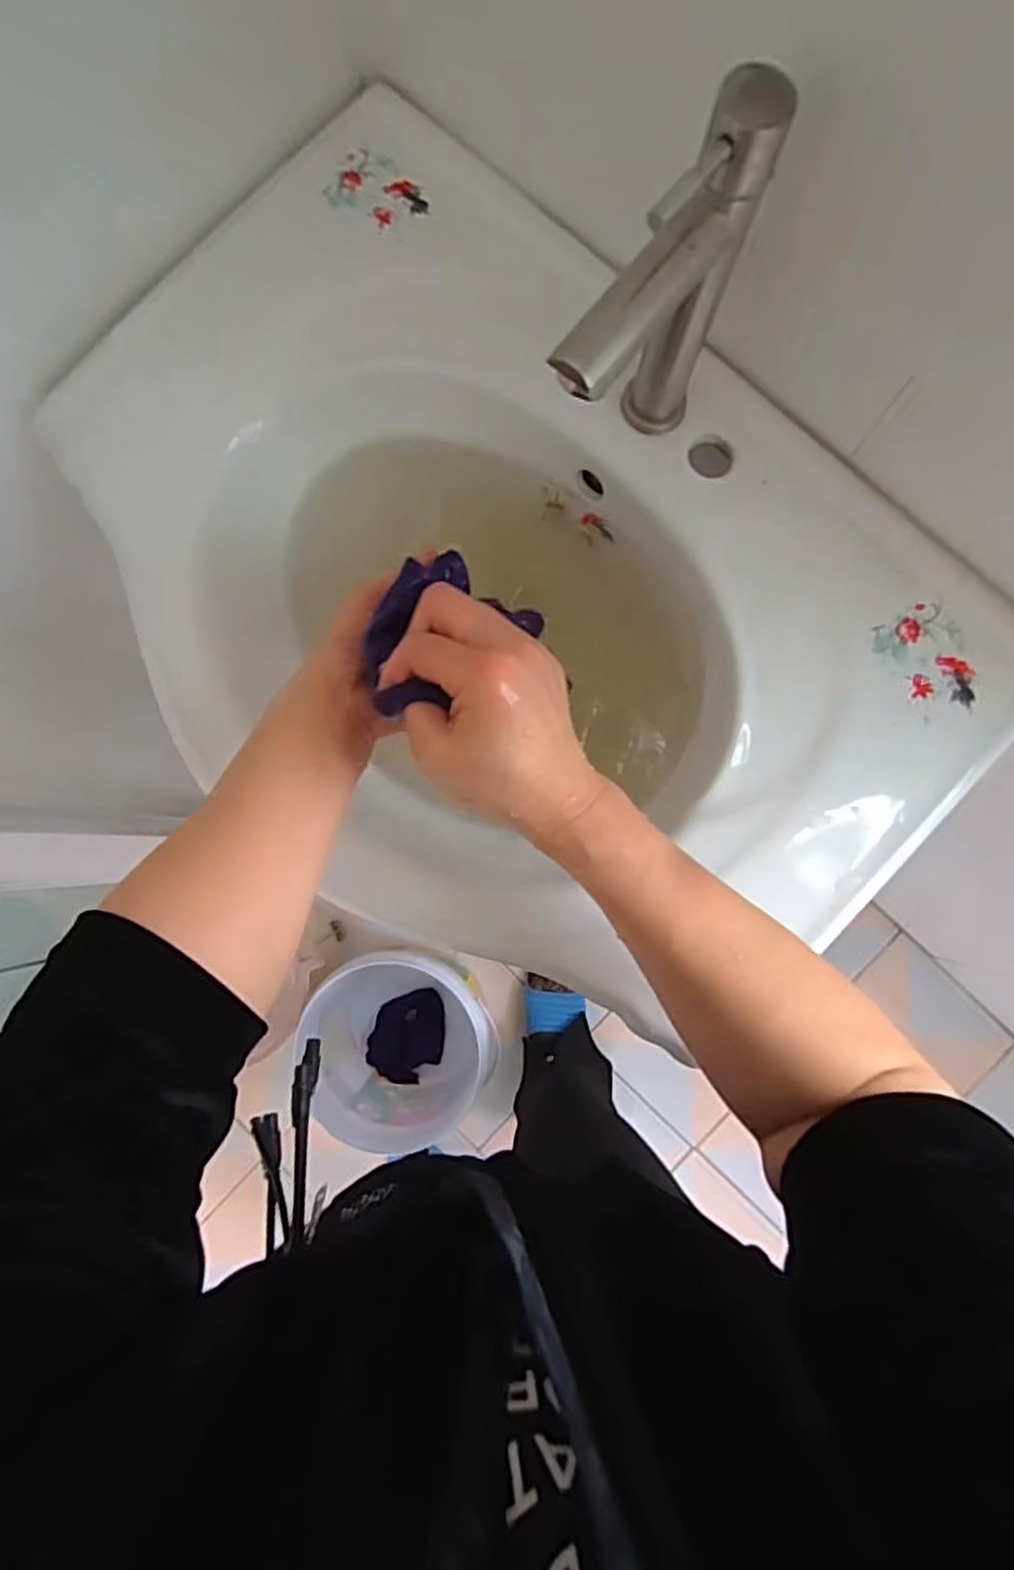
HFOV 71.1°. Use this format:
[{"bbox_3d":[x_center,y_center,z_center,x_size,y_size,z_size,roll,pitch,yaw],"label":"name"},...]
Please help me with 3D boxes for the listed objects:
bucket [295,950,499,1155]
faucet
[{"bbox_3d":[-0.148,0.367,1.057,0.262,0.234,0.249,13,84,1],"label":"bucket"},{"bbox_3d":[0.068,-0.215,0.361,0.031,0.181,0.122,36,85,3],"label":"faucet"}]

